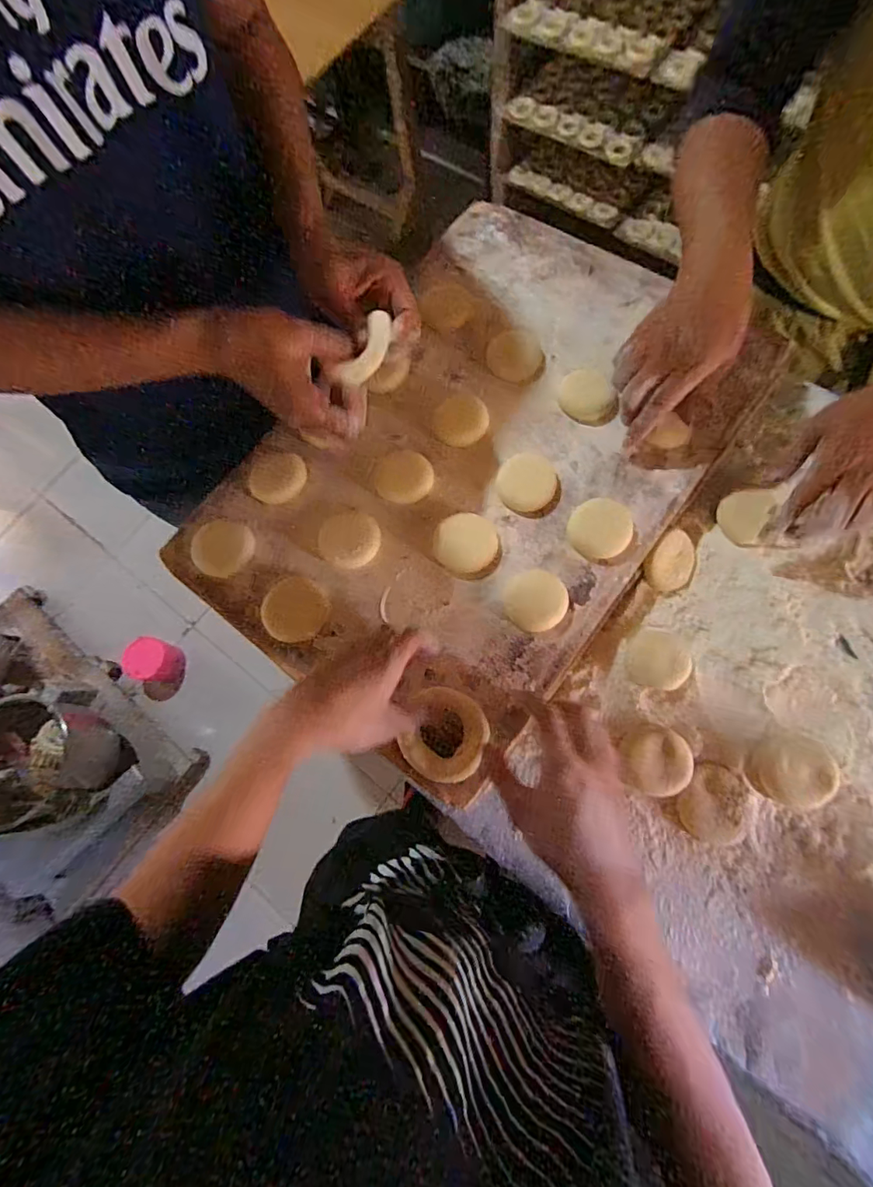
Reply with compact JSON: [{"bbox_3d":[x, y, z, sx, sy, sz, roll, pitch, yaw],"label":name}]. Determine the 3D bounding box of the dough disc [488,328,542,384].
[{"bbox_3d":[0.091,-0.275,0.576,0.061,0.007,0.070,12,76,9],"label":"dough disc"}]

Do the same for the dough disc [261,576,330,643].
[{"bbox_3d":[-0.145,0.016,0.511,0.067,0.004,0.063,-2,74,6],"label":"dough disc"}]

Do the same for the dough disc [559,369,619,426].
[{"bbox_3d":[0.168,-0.215,0.546,0.065,0.013,0.060,-2,74,6],"label":"dough disc"}]

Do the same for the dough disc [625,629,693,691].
[{"bbox_3d":[0.226,0.067,0.507,0.059,0.009,0.059,-2,74,6],"label":"dough disc"}]

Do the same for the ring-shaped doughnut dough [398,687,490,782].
[{"bbox_3d":[0.009,0.130,0.456,0.071,0.017,0.079,15,75,5],"label":"ring-shaped doughnut dough"}]

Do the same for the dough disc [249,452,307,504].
[{"bbox_3d":[-0.176,-0.129,0.552,0.063,0.010,0.056,-29,73,-3],"label":"dough disc"}]

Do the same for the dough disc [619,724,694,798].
[{"bbox_3d":[0.212,0.161,0.481,0.063,0.009,0.063,-2,74,6],"label":"dough disc"}]

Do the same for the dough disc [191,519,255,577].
[{"bbox_3d":[-0.233,-0.050,0.540,0.071,0.011,0.060,22,77,12],"label":"dough disc"}]

